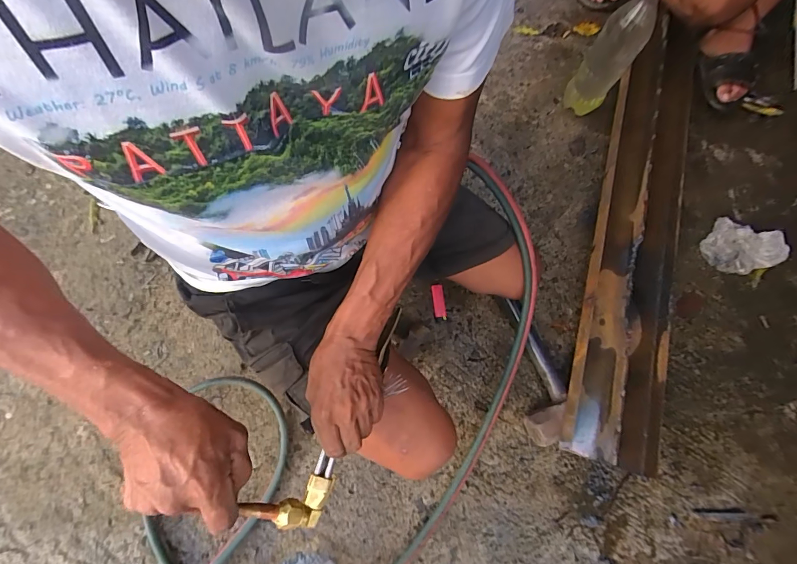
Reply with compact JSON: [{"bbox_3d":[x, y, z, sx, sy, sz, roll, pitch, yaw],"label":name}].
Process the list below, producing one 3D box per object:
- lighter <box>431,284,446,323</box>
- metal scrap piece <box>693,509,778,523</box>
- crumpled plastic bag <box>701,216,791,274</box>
[{"bbox_3d":[0.083,0.043,0.778,0.023,0.013,0.077,-5,73,-4],"label":"lighter"},{"bbox_3d":[0.621,0.431,0.697,0.152,0.007,0.021,1,72,-2],"label":"metal scrap piece"},{"bbox_3d":[0.734,-0.085,0.809,0.095,0.088,0.131,-16,75,-6],"label":"crumpled plastic bag"}]

